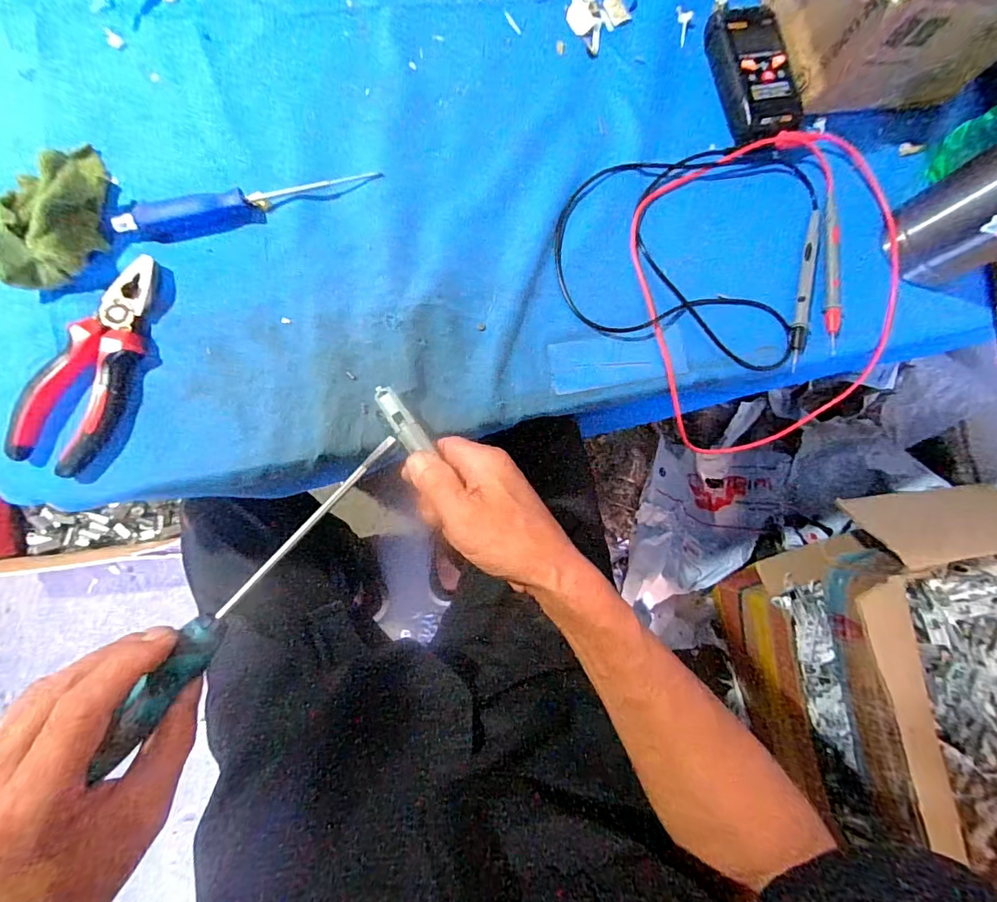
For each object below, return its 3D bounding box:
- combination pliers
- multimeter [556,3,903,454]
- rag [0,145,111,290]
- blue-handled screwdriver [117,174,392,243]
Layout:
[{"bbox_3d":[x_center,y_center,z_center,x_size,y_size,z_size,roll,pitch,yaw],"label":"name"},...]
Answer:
[{"bbox_3d":[-0.282,-0.062,0.333,0.060,0.020,0.156,21,82,-3],"label":"combination pliers"},{"bbox_3d":[0.213,-0.173,0.414,0.297,0.068,0.306,-44,90,-10],"label":"multimeter"},{"bbox_3d":[-0.308,-0.169,0.327,0.049,0.042,0.116,12,83,-5],"label":"rag"},{"bbox_3d":[-0.187,-0.189,0.358,0.186,0.017,0.024,-19,86,-8],"label":"blue-handled screwdriver"}]

